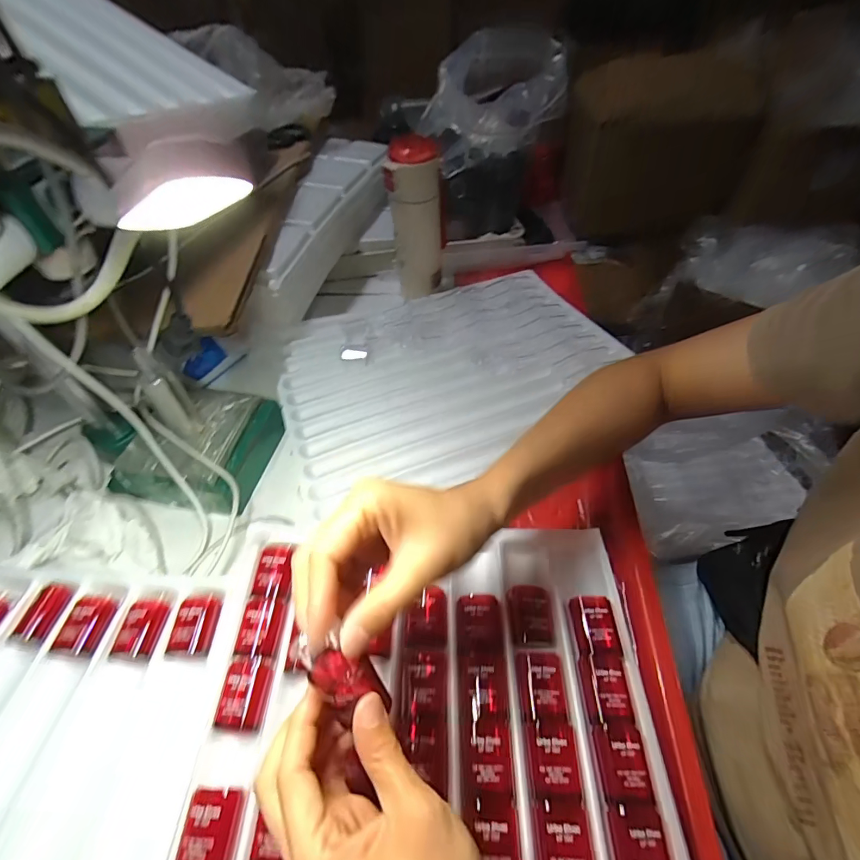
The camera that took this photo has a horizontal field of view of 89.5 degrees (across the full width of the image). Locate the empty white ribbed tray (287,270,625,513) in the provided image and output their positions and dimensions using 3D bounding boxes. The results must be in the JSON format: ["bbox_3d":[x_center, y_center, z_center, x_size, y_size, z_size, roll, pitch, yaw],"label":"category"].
[{"bbox_3d":[0.021,-0.079,0.511,0.380,0.017,0.294,-19,51,-10],"label":"empty white ribbed tray"}]

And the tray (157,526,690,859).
[{"bbox_3d":[-0.006,0.241,0.254,0.305,0.033,0.383,-2,50,4],"label":"tray"}]

